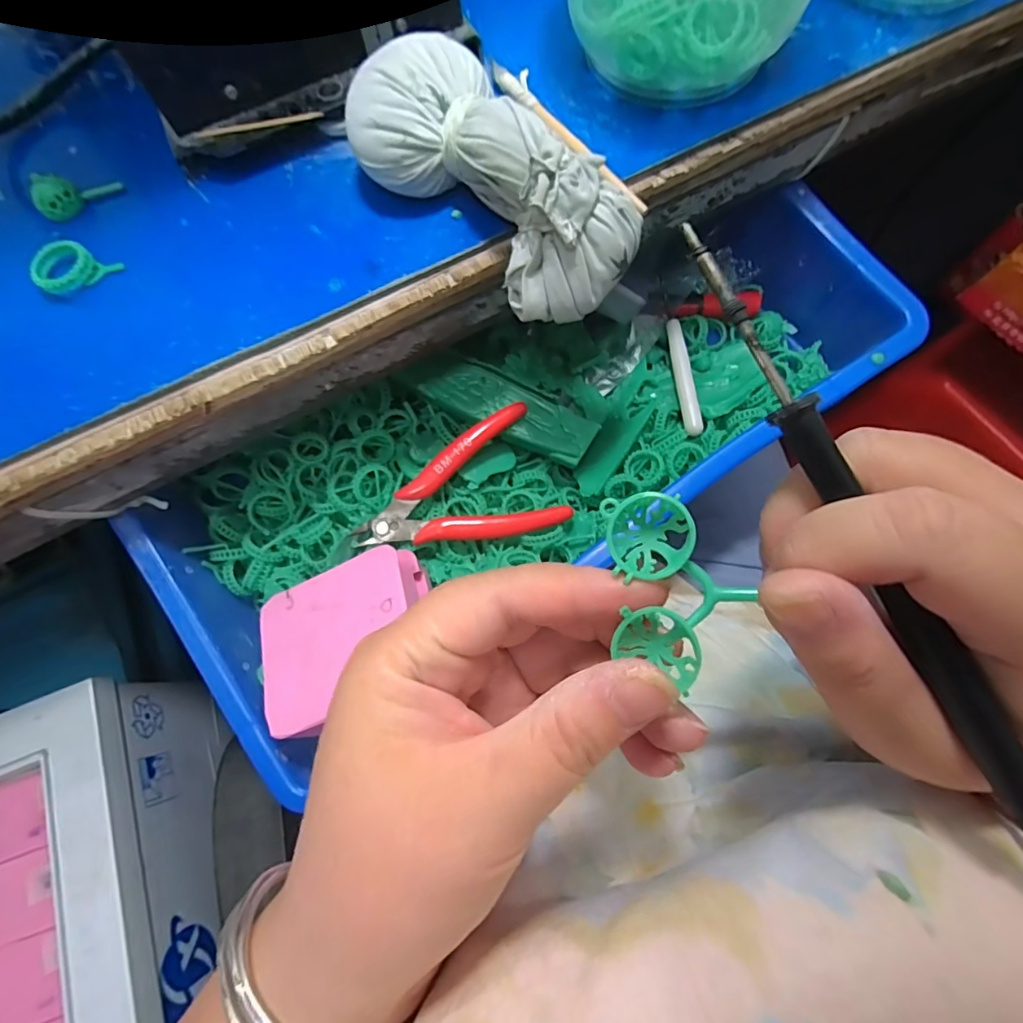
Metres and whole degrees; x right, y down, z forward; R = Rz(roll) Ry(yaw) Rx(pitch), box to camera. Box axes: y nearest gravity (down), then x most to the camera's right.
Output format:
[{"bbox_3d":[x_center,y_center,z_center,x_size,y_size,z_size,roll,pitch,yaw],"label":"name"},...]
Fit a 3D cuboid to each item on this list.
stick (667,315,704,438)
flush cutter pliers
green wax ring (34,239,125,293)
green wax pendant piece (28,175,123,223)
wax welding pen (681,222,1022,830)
[{"bbox_3d":[0.112,-0.087,0.325,0.010,0.012,0.080,-7,72,1],"label":"stick"},{"bbox_3d":[-0.032,-0.006,0.292,0.118,0.014,0.073,-26,73,-6],"label":"flush cutter pliers"},{"bbox_3d":[-0.200,-0.113,0.228,0.033,0.009,0.021,-32,74,-7],"label":"green wax ring"},{"bbox_3d":[-0.210,-0.154,0.243,0.037,0.013,0.015,-26,80,-20],"label":"green wax pendant piece"},{"bbox_3d":[0.079,0.003,0.113,0.009,0.007,0.161,-25,82,-6],"label":"wax welding pen"}]

